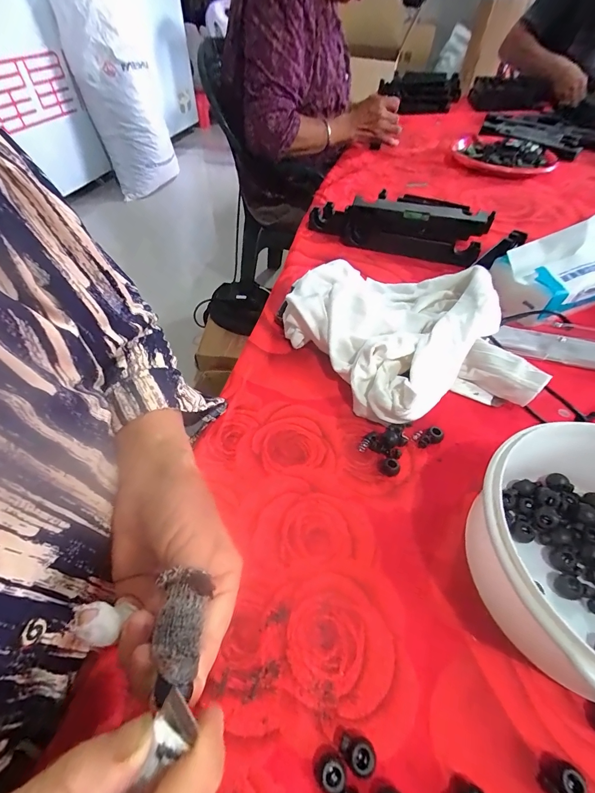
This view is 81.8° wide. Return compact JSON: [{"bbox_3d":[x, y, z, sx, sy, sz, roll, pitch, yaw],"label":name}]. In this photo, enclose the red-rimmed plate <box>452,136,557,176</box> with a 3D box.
[{"bbox_3d":[0.454,-0.528,0.766,0.191,0.046,0.203,-4,51,-4],"label":"red-rimmed plate"}]

